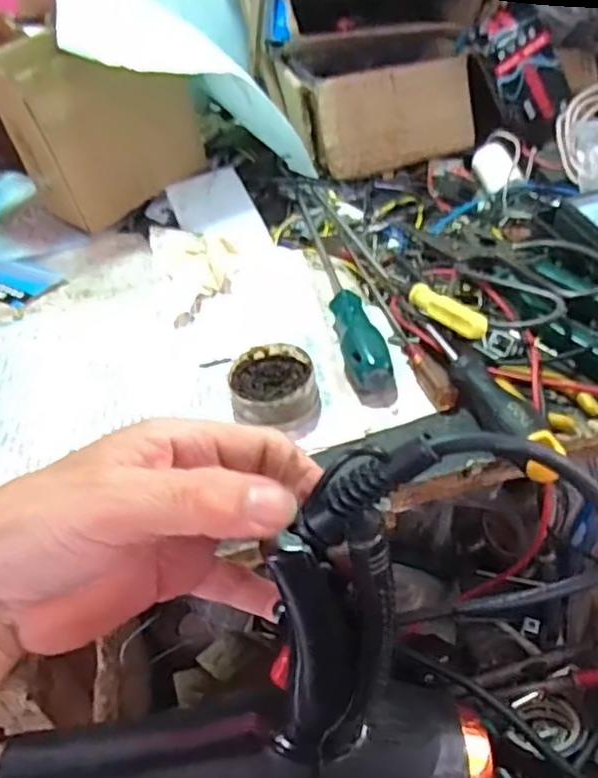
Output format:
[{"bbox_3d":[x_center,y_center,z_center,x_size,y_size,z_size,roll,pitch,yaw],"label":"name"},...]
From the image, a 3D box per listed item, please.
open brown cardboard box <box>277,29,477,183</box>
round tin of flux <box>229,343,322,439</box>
[{"bbox_3d":[0.072,-0.278,0.668,0.171,0.105,0.155,-7,41,0],"label":"open brown cardboard box"},{"bbox_3d":[-0.015,-0.001,0.431,0.055,0.024,0.059,-4,41,4],"label":"round tin of flux"}]

